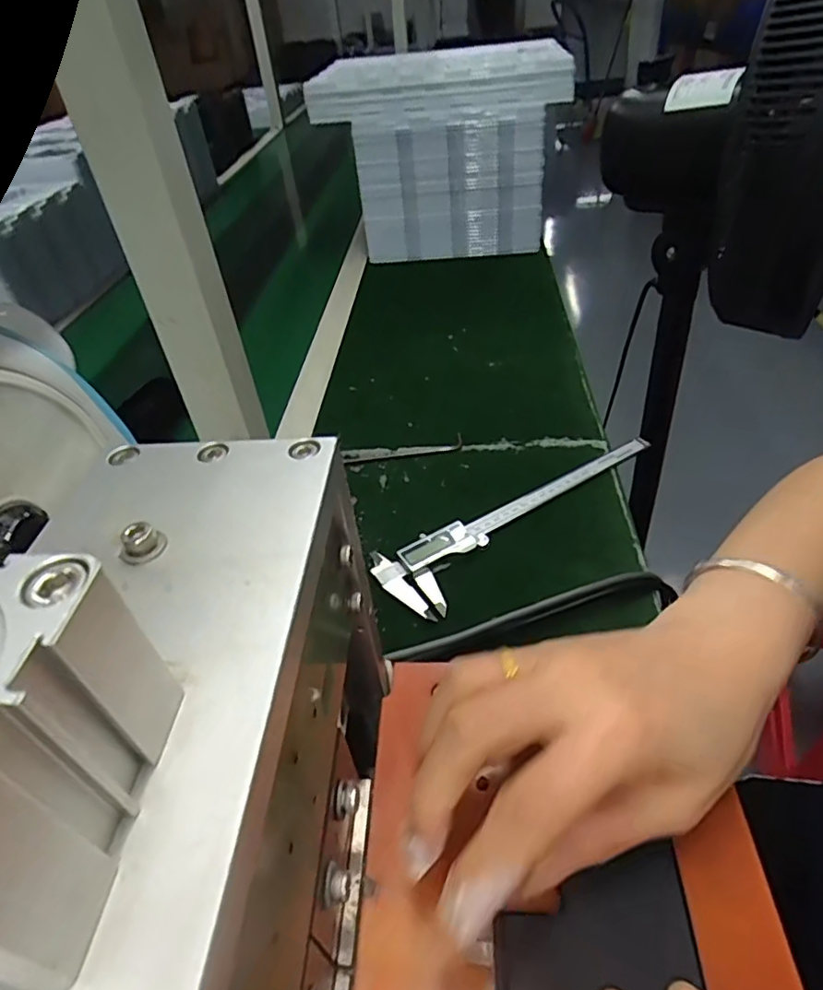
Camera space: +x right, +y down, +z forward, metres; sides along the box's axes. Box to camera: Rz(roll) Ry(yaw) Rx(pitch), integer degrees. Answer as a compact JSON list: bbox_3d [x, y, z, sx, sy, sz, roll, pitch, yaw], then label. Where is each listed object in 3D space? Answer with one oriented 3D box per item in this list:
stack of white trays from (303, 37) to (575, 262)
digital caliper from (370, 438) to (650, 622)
[{"bbox_3d":[0.065,-0.557,0.971,0.362,0.279,0.288,7,43,15],"label":"stack of white trays"},{"bbox_3d":[0.098,0.012,0.495,0.279,0.013,0.071,-28,46,-23],"label":"digital caliper"}]

